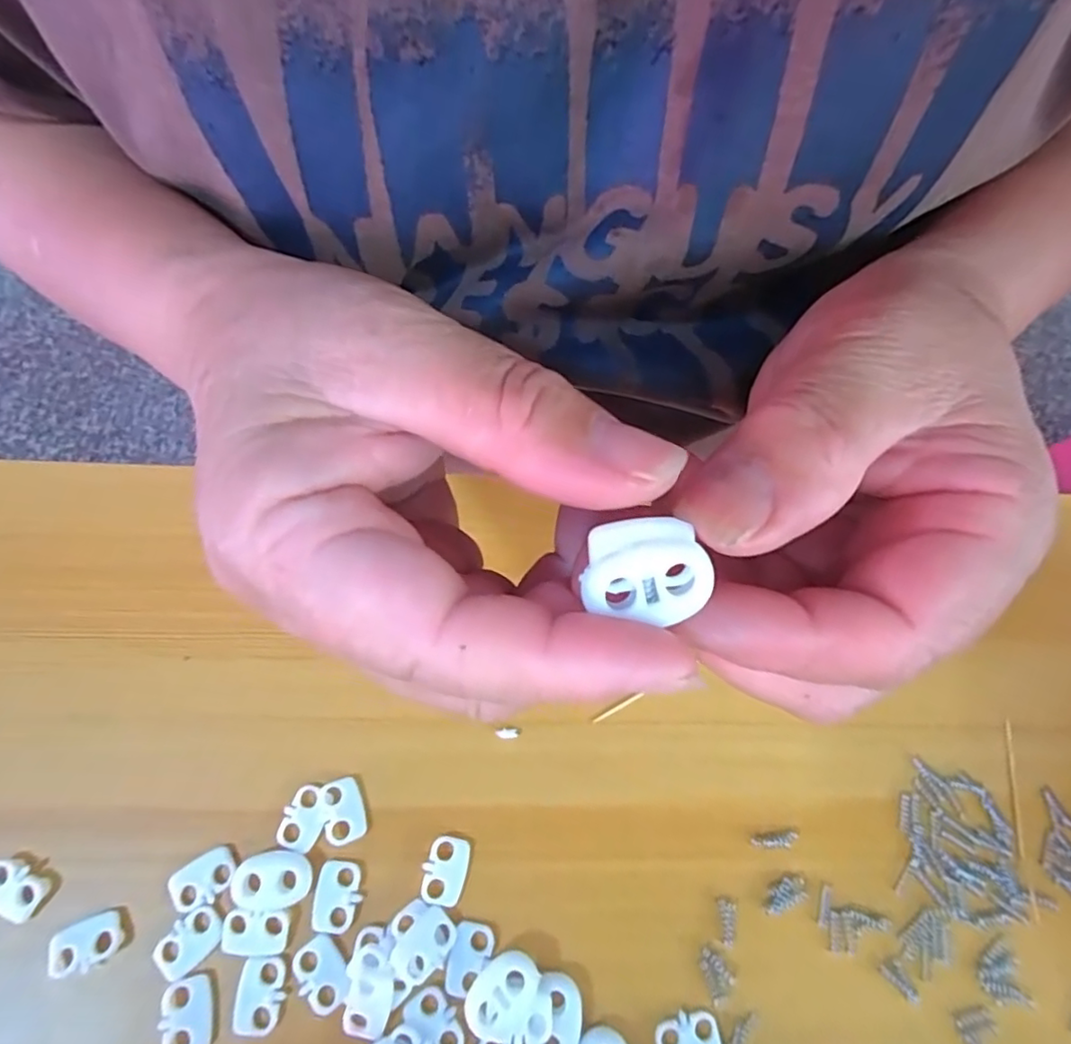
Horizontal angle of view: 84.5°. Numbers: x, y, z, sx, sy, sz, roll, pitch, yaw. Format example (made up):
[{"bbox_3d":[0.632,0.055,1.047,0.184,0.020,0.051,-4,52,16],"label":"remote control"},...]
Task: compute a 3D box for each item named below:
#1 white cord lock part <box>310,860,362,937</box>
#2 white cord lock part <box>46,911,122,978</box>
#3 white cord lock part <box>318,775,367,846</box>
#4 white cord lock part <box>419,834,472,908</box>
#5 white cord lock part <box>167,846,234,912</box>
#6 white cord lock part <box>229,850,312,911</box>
[{"bbox_3d":[-0.059,0.112,0.176,0.013,0.004,0.018,9,68,1],"label":"white cord lock part"},{"bbox_3d":[-0.129,0.121,0.169,0.019,0.006,0.012,-19,70,-10],"label":"white cord lock part"},{"bbox_3d":[-0.060,0.090,0.184,0.012,0.004,0.018,-14,69,-8],"label":"white cord lock part"},{"bbox_3d":[-0.027,0.106,0.179,0.013,0.004,0.018,18,68,5],"label":"white cord lock part"},{"bbox_3d":[-0.100,0.106,0.175,0.018,0.004,0.012,-28,72,-13],"label":"white cord lock part"},{"bbox_3d":[-0.079,0.106,0.175,0.022,0.004,0.015,-3,68,-4],"label":"white cord lock part"}]

